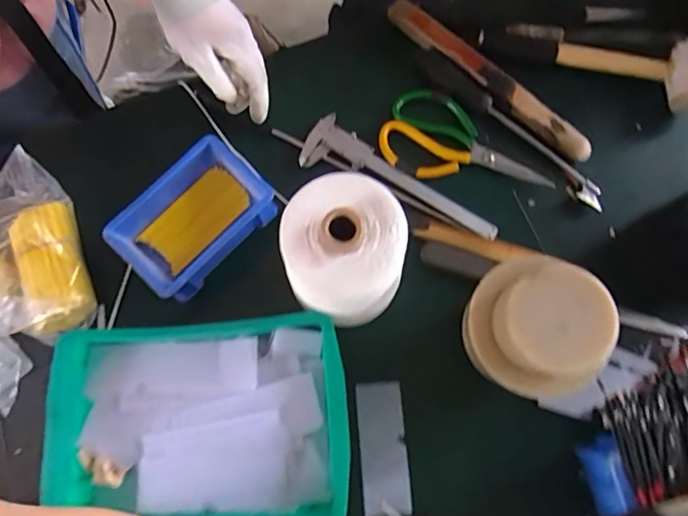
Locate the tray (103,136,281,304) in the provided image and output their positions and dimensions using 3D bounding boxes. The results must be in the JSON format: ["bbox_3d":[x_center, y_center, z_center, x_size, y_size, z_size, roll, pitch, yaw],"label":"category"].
[{"bbox_3d":[-0.149,-0.035,0.503,0.107,0.062,0.150,41,78,9],"label":"tray"}]

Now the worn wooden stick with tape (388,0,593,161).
[{"bbox_3d":[0.163,-0.205,0.553,0.277,0.024,0.027,40,78,9],"label":"worn wooden stick with tape"}]

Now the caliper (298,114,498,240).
[{"bbox_3d":[0.063,-0.086,0.534,0.226,0.012,0.064,25,76,6],"label":"caliper"}]

